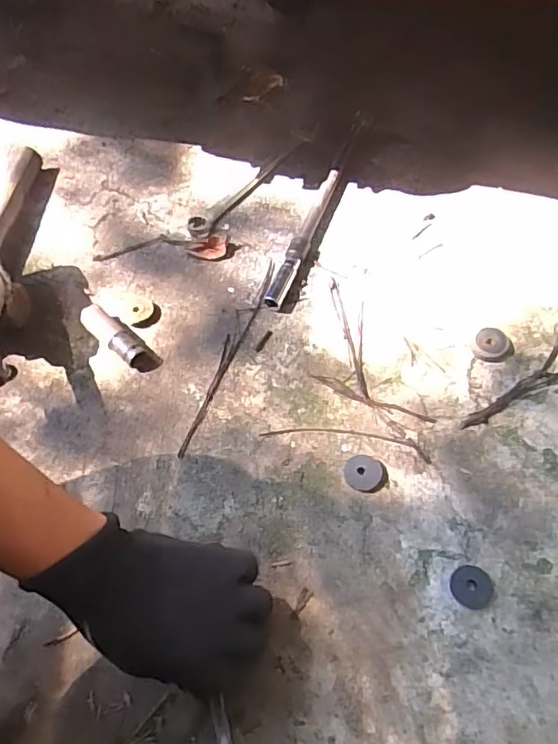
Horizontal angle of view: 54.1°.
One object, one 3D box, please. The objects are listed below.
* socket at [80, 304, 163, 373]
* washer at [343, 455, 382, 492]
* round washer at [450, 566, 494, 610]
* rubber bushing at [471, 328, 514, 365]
[{"bbox_3d":[-0.156,-0.034,0.540,0.093,0.022,0.030,41,69,8],"label":"socket"},{"bbox_3d":[0.071,0.085,0.462,0.031,0.008,0.030,-1,60,2],"label":"washer"},{"bbox_3d":[0.146,0.163,0.414,0.030,0.007,0.029,-1,60,2],"label":"round washer"},{"bbox_3d":[0.206,-0.025,0.522,0.036,0.012,0.031,21,63,14],"label":"rubber bushing"}]

